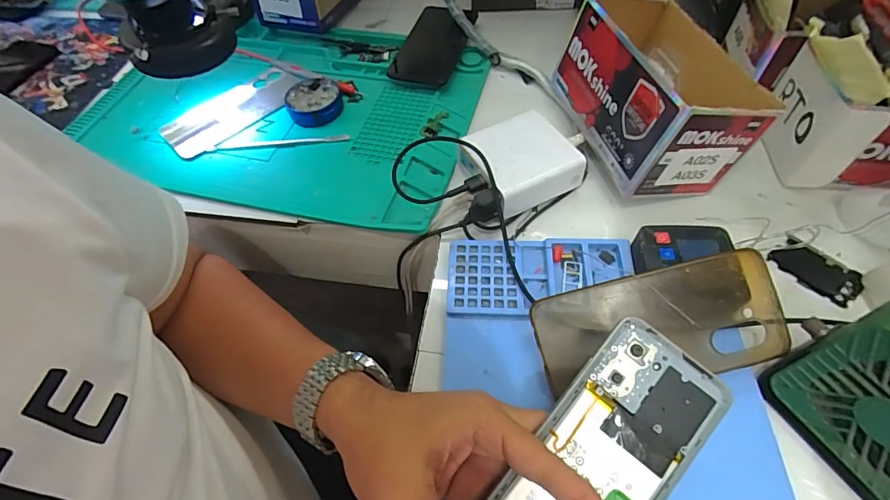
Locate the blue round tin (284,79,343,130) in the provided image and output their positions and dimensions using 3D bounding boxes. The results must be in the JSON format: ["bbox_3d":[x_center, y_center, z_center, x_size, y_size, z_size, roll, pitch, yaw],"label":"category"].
[{"bbox_3d":[-0.149,-0.170,0.508,0.060,0.017,0.070,-16,56,-7],"label":"blue round tin"}]

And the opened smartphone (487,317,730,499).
[{"bbox_3d":[0.090,0.122,0.255,0.075,0.004,0.161,37,81,10],"label":"opened smartphone"}]

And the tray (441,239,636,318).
[{"bbox_3d":[0.078,0.023,0.368,0.149,0.018,0.069,-1,56,4],"label":"tray"}]

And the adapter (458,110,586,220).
[{"bbox_3d":[0.070,-0.083,0.423,0.089,0.043,0.086,-23,57,-11],"label":"adapter"}]

